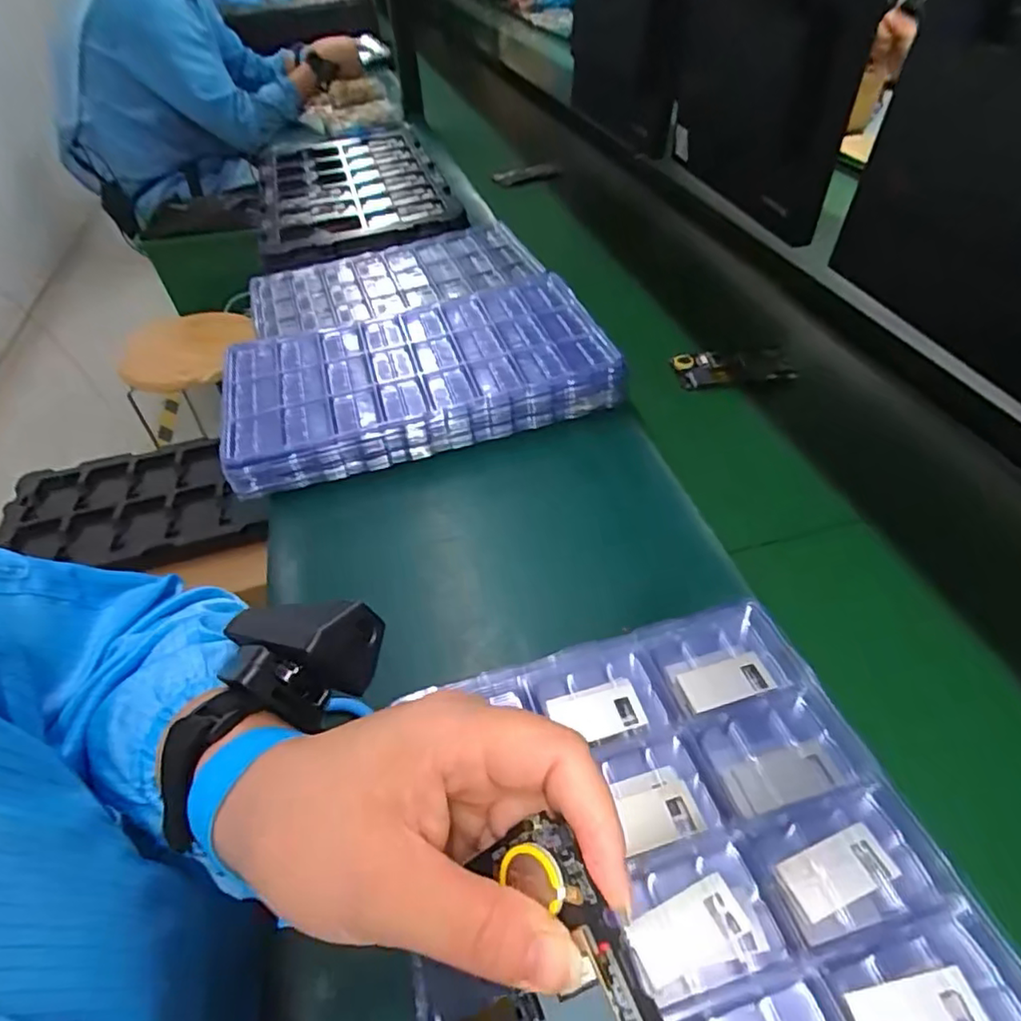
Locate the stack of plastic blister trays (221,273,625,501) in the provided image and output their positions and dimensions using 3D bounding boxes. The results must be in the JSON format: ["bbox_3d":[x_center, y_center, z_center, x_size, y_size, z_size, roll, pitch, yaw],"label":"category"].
[{"bbox_3d":[-0.098,-0.143,0.659,0.393,0.059,0.231,-12,46,-9],"label":"stack of plastic blister trays"}]

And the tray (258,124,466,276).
[{"bbox_3d":[-0.299,-0.590,1.104,0.349,0.056,0.613,-16,47,-12],"label":"tray"}]

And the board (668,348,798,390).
[{"bbox_3d":[0.248,-0.159,0.691,0.123,0.022,0.055,-7,45,-4],"label":"board"}]

